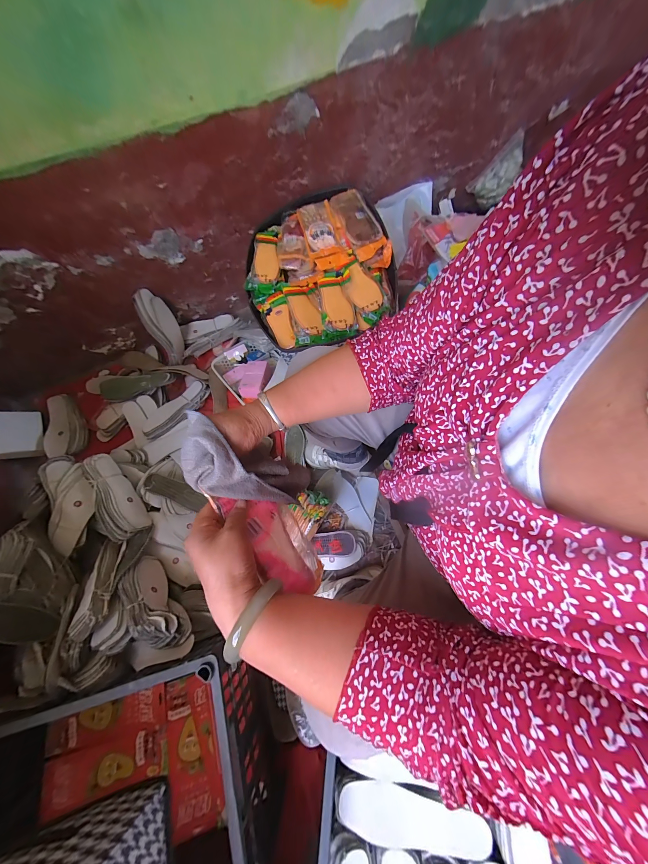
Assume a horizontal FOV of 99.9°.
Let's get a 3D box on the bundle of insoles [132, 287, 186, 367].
[{"bbox_3d":[-0.537,-0.348,0.913,0.041,0.234,0.098,-2,37,31],"label":"bundle of insoles"}]

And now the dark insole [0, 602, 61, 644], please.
[{"bbox_3d":[-0.694,0.390,0.576,0.223,0.025,0.065,26,68,-14],"label":"dark insole"}]

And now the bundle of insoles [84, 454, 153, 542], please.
[{"bbox_3d":[-0.550,0.172,0.711,0.089,0.077,0.236,-37,72,-14],"label":"bundle of insoles"}]

